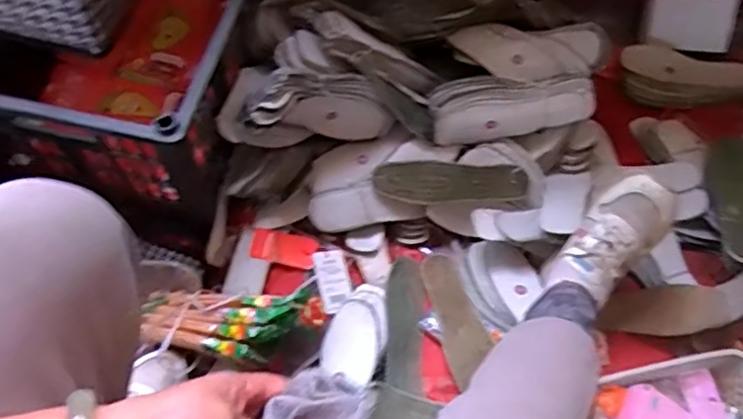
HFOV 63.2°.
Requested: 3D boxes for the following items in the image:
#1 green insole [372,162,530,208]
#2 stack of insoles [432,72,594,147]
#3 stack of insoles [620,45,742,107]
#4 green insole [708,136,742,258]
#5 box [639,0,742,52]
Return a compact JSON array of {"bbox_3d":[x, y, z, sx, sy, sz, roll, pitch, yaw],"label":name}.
[{"bbox_3d":[0.117,-0.041,0.872,0.220,0.018,0.065,-1,59,-3],"label":"green insole"},{"bbox_3d":[0.204,-0.156,0.902,0.236,0.098,0.084,-7,59,-7],"label":"stack of insoles"},{"bbox_3d":[0.559,-0.235,1.071,0.231,0.040,0.098,4,58,0],"label":"stack of insoles"},{"bbox_3d":[0.542,-0.029,0.899,0.068,0.029,0.213,19,60,9],"label":"green insole"},{"bbox_3d":[0.582,-0.340,1.095,0.175,0.099,0.037,1,14,-9],"label":"box"}]

